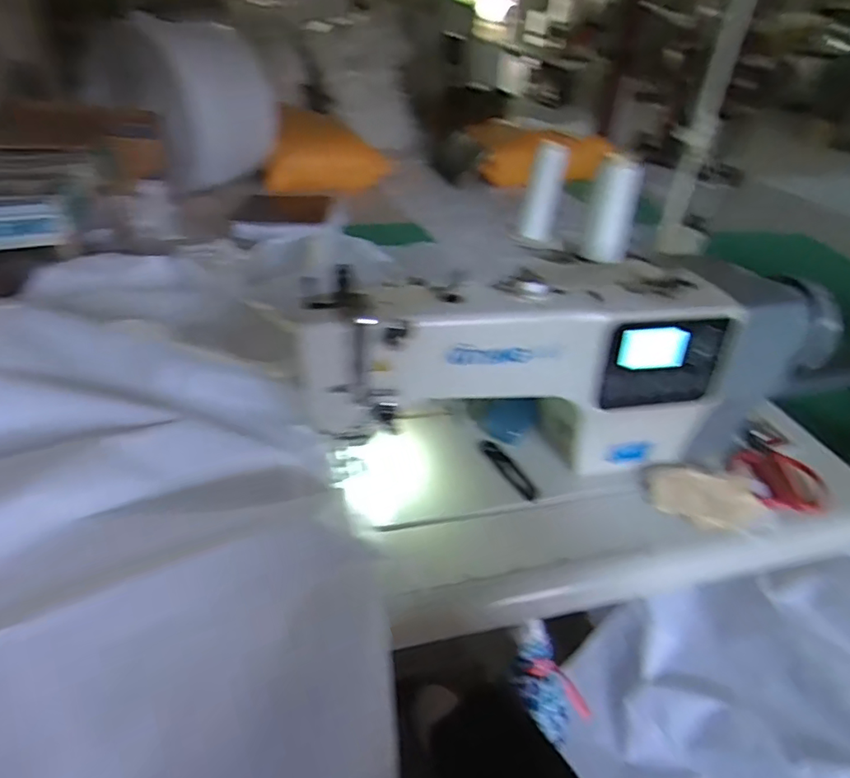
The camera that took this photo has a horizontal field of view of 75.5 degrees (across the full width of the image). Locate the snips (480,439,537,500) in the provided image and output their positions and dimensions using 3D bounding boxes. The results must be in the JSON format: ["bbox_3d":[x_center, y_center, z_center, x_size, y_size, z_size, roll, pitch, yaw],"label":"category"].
[{"bbox_3d":[0.102,0.096,0.677,0.021,0.004,0.110,-27,43,-14],"label":"snips"}]

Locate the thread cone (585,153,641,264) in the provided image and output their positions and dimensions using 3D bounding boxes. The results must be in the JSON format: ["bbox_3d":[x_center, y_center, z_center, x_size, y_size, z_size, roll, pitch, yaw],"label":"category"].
[{"bbox_3d":[0.327,-0.312,0.962,0.080,0.168,0.065,15,36,14],"label":"thread cone"}]

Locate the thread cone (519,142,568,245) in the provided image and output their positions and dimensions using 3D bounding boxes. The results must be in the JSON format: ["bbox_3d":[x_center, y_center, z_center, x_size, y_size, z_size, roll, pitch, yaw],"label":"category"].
[{"bbox_3d":[0.220,-0.370,1.035,0.062,0.165,0.065,9,35,6],"label":"thread cone"}]

